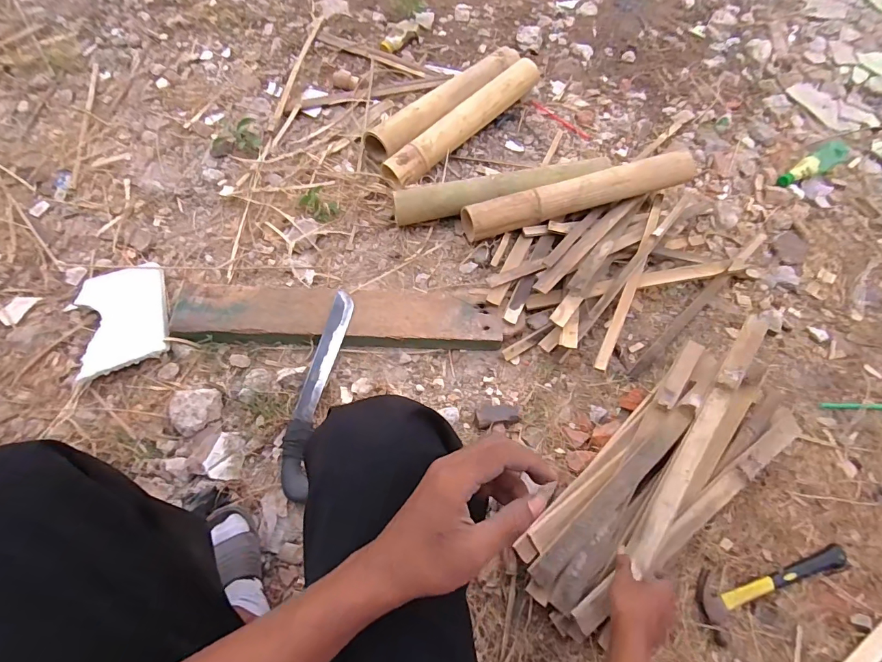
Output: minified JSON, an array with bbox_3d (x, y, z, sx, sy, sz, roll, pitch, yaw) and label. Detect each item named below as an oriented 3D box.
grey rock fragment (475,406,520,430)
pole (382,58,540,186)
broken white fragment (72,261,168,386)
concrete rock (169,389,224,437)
[{"bbox_3d":[0.104,0.160,0.786,0.082,0.027,0.038,-10,62,7],"label":"grey rock fragment"},{"bbox_3d":[0.063,-0.530,1.087,0.082,0.081,0.537,39,68,14],"label":"pole"},{"bbox_3d":[-0.641,-0.037,0.860,0.174,0.024,0.240,-22,64,-5],"label":"broken white fragment"},{"bbox_3d":[-0.442,0.141,0.772,0.080,0.035,0.076,1,65,-3],"label":"concrete rock"}]

